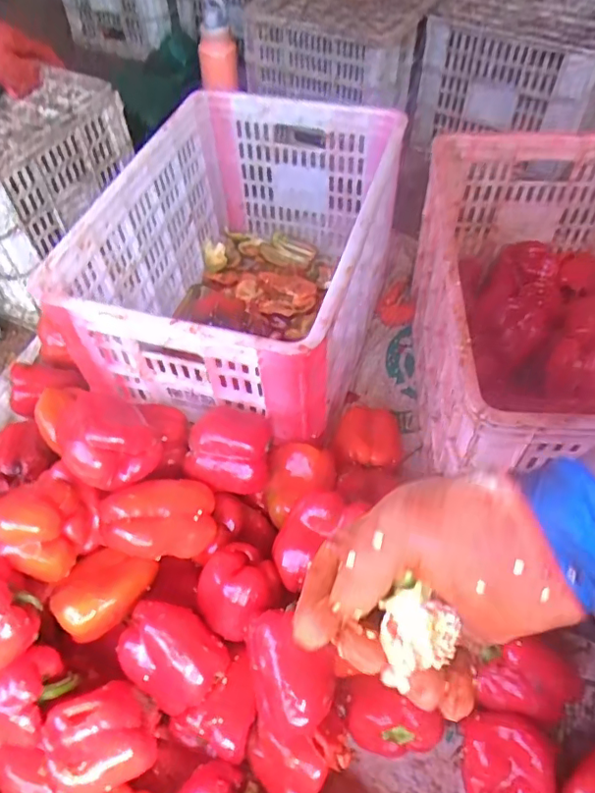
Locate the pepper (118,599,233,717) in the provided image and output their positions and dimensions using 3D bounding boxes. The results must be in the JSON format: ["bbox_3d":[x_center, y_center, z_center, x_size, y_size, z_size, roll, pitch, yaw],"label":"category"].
[{"bbox_3d":[-0.129,0.259,0.574,0.080,0.072,0.103,-44,93,2],"label":"pepper"}]

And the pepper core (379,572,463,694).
[{"bbox_3d":[0.053,0.112,0.257,0.035,0.023,0.040,37,63,25],"label":"pepper core"}]

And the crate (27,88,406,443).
[{"bbox_3d":[-0.066,-0.191,0.833,0.342,0.277,0.499,14,55,12],"label":"crate"}]

